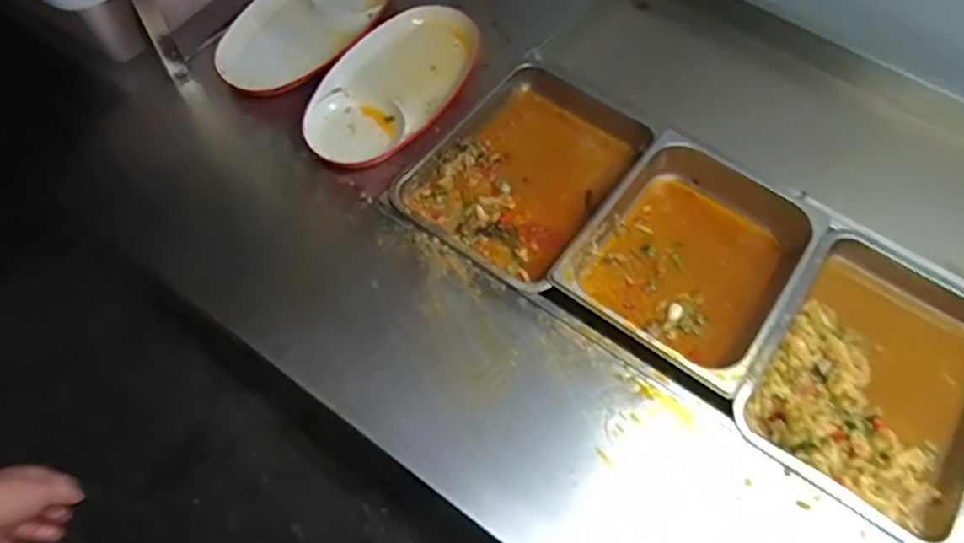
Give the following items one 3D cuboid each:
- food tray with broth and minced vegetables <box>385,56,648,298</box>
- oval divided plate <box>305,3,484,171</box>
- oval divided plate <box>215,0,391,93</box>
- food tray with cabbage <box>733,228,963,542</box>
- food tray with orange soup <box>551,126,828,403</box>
[{"bbox_3d":[0.070,-0.145,0.932,0.240,0.057,0.356,34,64,15],"label":"food tray with broth and minced vegetables"},{"bbox_3d":[-0.126,-0.277,0.950,0.163,0.027,0.333,27,62,12],"label":"oval divided plate"},{"bbox_3d":[-0.264,-0.383,0.991,0.161,0.032,0.309,31,63,14],"label":"oval divided plate"},{"bbox_3d":[0.480,0.132,0.803,0.250,0.084,0.345,33,64,15],"label":"food tray with cabbage"},{"bbox_3d":[0.279,-0.016,0.872,0.248,0.090,0.311,34,64,15],"label":"food tray with orange soup"}]

